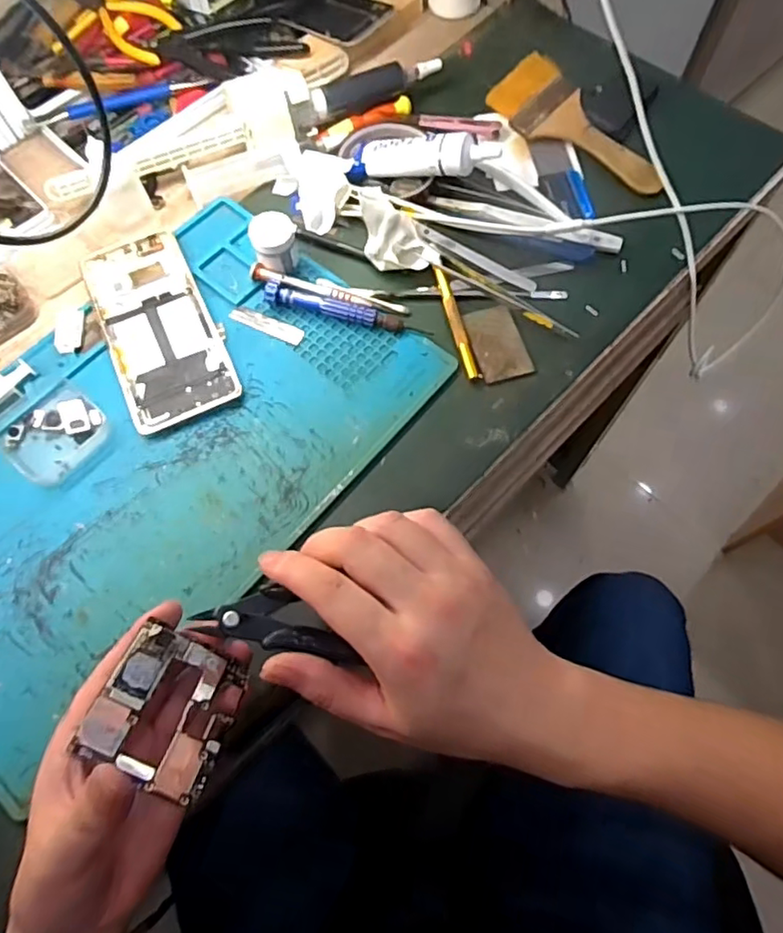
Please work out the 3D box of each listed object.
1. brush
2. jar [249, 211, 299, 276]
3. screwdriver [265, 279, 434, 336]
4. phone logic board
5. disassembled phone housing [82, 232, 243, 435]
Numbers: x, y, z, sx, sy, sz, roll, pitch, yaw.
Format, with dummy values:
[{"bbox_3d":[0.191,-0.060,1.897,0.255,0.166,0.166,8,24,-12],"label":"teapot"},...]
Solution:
[{"bbox_3d":[0.152,-0.276,0.508,0.060,0.010,0.161,-39,80,3],"label":"brush"},{"bbox_3d":[-0.085,-0.164,0.447,0.032,0.031,0.031,-1,69,2],"label":"jar"},{"bbox_3d":[-0.032,-0.115,0.441,0.120,0.016,0.015,12,70,7],"label":"screwdriver"},{"bbox_3d":[-0.099,0.108,0.274,0.055,0.005,0.063,34,39,-11],"label":"phone logic board"},{"bbox_3d":[-0.169,-0.103,0.442,0.076,0.009,0.160,-23,70,-7],"label":"disassembled phone housing"}]

